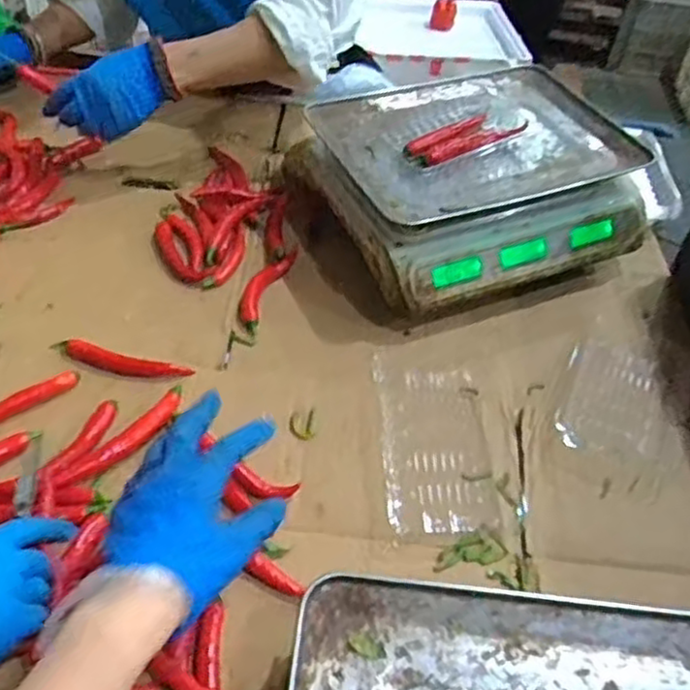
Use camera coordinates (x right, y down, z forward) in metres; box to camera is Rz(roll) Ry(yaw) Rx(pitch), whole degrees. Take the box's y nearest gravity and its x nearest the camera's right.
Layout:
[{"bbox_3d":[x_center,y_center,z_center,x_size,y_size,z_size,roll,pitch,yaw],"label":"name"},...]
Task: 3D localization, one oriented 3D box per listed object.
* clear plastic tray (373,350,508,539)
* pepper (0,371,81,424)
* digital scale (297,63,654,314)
[{"bbox_3d":[0.078,0.077,0.632,0.098,0.028,0.173,-1,47,-6],"label":"clear plastic tray"},{"bbox_3d":[-0.296,0.060,0.621,0.031,0.015,0.138,36,54,26],"label":"pepper"},{"bbox_3d":[0.146,-0.193,0.797,0.339,0.091,0.280,-14,50,-18],"label":"digital scale"}]

